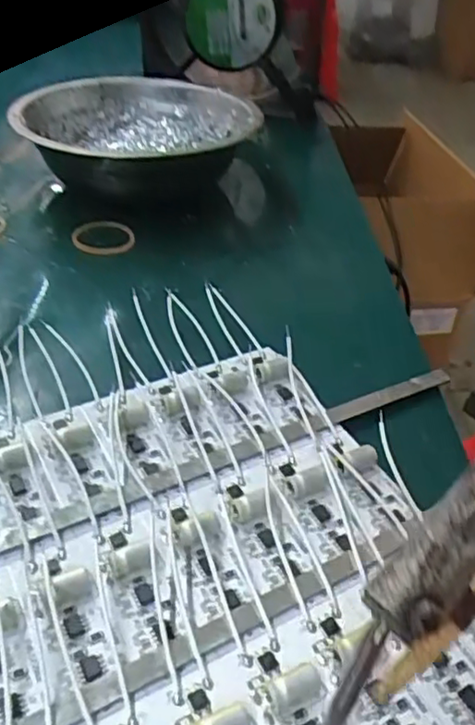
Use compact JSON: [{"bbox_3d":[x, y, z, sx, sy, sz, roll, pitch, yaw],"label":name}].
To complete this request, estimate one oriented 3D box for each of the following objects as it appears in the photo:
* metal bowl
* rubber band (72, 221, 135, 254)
[{"bbox_3d":[-0.059,-0.121,0.366,0.117,0.040,0.125,14,39,13],"label":"metal bowl"},{"bbox_3d":[-0.065,-0.061,0.315,0.031,0.004,0.030,6,38,4],"label":"rubber band"}]

